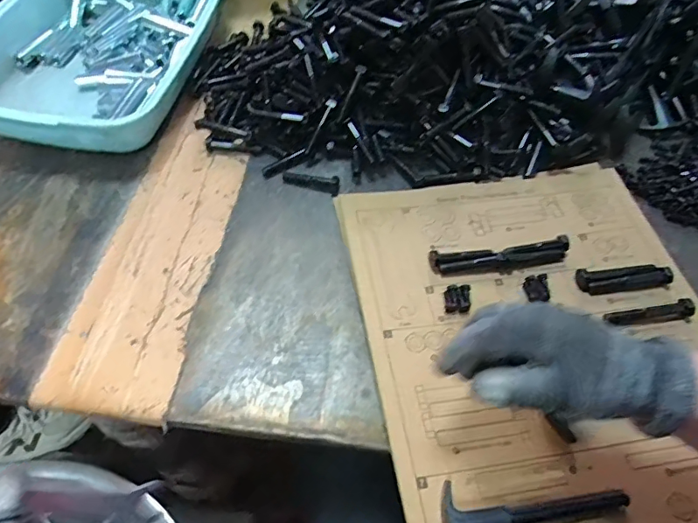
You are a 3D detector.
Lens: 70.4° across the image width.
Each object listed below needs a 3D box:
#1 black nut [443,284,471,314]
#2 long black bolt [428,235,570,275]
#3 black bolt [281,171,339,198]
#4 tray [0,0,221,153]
[{"bbox_3d":[0.094,0.032,0.432,0.022,0.007,0.028,5,57,1],"label":"black nut"},{"bbox_3d":[0.139,-0.003,0.455,0.131,0.015,0.023,-6,57,-6],"label":"long black bolt"},{"bbox_3d":[-0.039,-0.084,0.512,0.058,0.011,0.017,16,57,8],"label":"black bolt"},{"bbox_3d":[-0.297,-0.276,0.602,0.240,0.058,0.366,8,57,3],"label":"tray"}]

